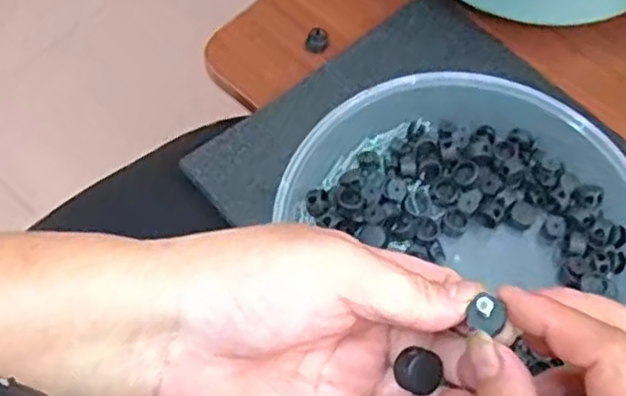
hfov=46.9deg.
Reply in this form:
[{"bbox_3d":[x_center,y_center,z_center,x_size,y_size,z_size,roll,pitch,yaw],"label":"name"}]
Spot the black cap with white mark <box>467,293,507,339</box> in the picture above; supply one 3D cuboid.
[{"bbox_3d":[0.062,0.041,0.252,0.012,0.005,0.012,0,64,-1],"label":"black cap with white mark"}]

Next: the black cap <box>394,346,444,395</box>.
[{"bbox_3d":[0.041,0.065,0.272,0.017,0.008,0.016,0,64,-1],"label":"black cap"}]

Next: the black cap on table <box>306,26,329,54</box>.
[{"bbox_3d":[0.004,-0.124,0.563,0.017,0.013,0.018,0,64,-1],"label":"black cap on table"}]

